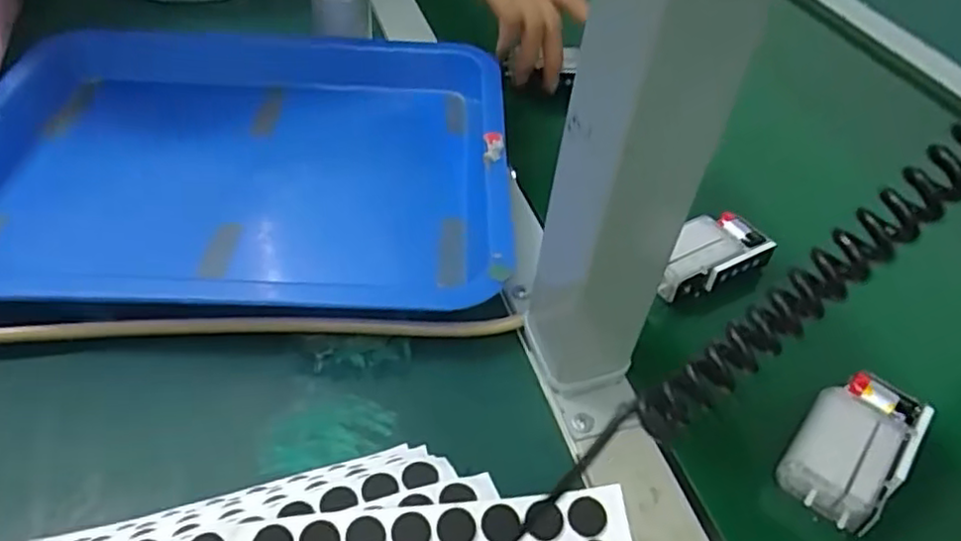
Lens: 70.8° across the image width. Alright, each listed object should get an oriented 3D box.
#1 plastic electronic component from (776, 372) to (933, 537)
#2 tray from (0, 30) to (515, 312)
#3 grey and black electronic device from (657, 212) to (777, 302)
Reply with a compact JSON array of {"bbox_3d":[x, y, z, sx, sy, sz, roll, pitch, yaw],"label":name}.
[{"bbox_3d":[0.172,0.079,0.310,0.045,0.016,0.076,31,50,26],"label":"plastic electronic component"},{"bbox_3d":[-0.155,-0.070,0.440,0.338,0.069,0.217,1,43,-3],"label":"tray"},{"bbox_3d":[0.131,-0.009,0.398,0.073,0.021,0.039,-20,48,-23],"label":"grey and black electronic device"}]

